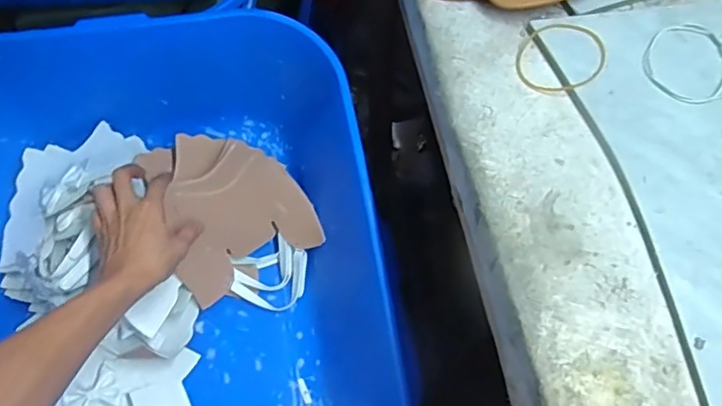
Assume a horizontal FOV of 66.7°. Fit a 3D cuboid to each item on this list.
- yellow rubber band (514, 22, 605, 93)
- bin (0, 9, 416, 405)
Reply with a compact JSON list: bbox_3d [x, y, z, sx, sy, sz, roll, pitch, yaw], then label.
[{"bbox_3d":[0.169,-0.125,0.467,0.072,0.006,0.068,-4,68,9],"label":"yellow rubber band"},{"bbox_3d":[-0.239,0.101,0.638,0.481,0.259,0.584,-13,64,-6],"label":"bin"}]

